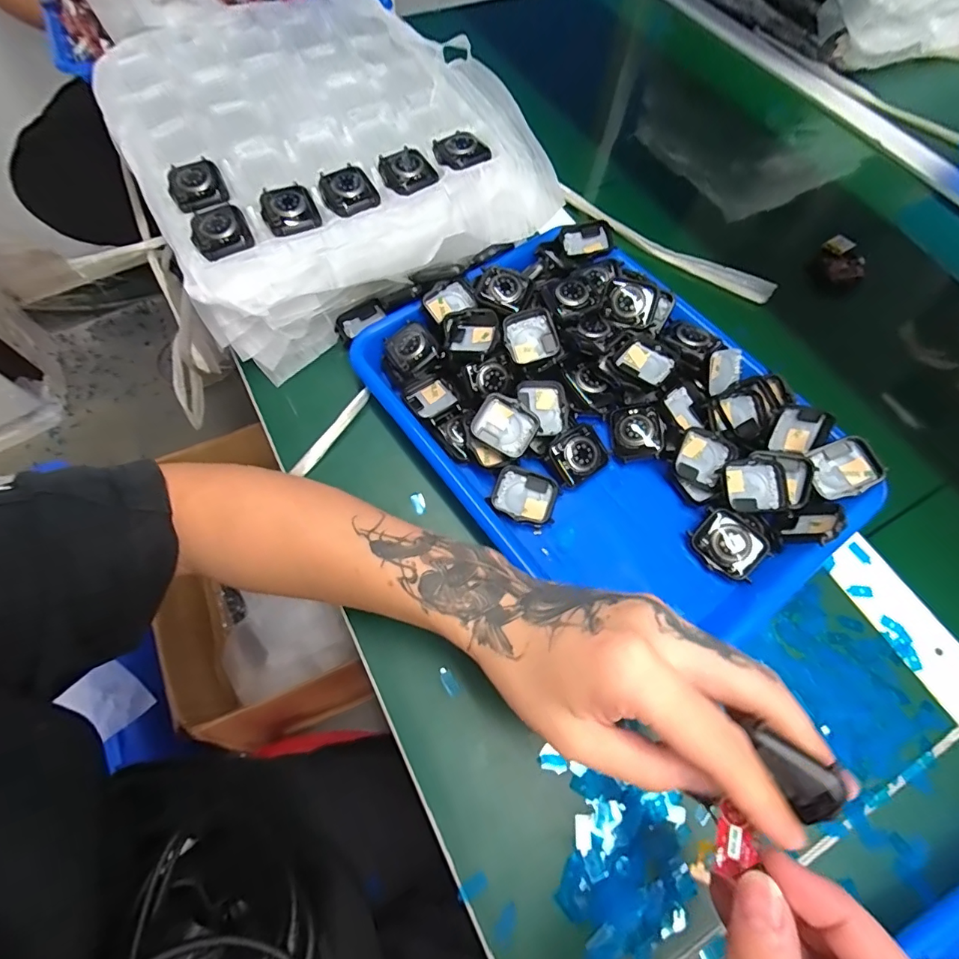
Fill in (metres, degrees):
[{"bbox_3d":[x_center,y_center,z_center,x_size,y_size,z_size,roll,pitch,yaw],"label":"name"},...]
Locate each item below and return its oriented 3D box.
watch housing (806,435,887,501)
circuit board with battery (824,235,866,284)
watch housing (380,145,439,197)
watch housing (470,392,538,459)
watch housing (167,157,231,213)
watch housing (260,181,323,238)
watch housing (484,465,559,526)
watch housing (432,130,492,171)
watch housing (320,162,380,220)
[{"bbox_3d":[0.257,-0.008,0.336,0.041,0.010,0.038,-24,72,17],"label":"watch housing"},{"bbox_3d":[0.346,-0.210,0.455,0.031,0.013,0.046,-4,65,-3],"label":"circuit board with battery"},{"bbox_3d":[-0.058,-0.247,0.381,0.040,0.007,0.046,-24,68,-12],"label":"watch housing"},{"bbox_3d":[0.019,-0.039,0.340,0.041,0.009,0.037,27,88,0],"label":"watch housing"},{"bbox_3d":[-0.223,-0.232,0.374,0.040,0.013,0.049,-27,69,-13],"label":"watch housing"},{"bbox_3d":[-0.145,-0.206,0.362,0.038,0.009,0.052,-23,68,-11],"label":"watch housing"},{"bbox_3d":[0.031,0.012,0.336,0.045,0.011,0.038,15,66,6],"label":"watch housing"},{"bbox_3d":[-0.016,-0.268,0.386,0.038,0.006,0.046,-27,69,-13],"label":"watch housing"},{"bbox_3d":[-0.102,-0.225,0.372,0.040,0.008,0.051,-19,67,-10],"label":"watch housing"}]

